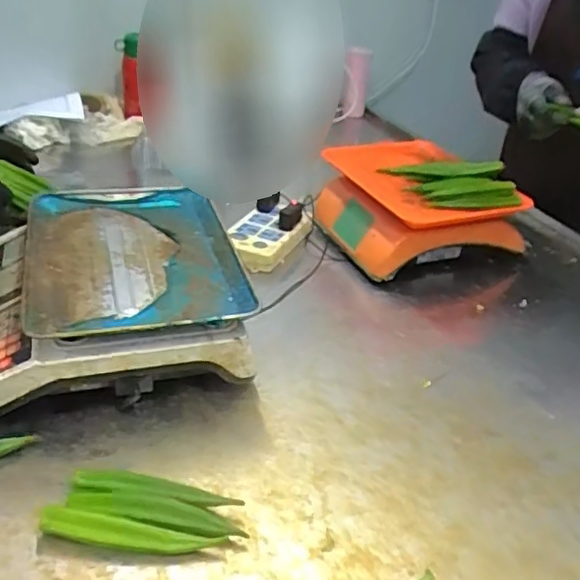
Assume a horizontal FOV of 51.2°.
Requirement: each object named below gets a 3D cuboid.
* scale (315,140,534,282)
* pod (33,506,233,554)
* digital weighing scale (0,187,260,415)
[{"bbox_3d":[0.202,-0.147,1.002,0.251,0.157,0.294,-11,38,-24],"label":"scale"},{"bbox_3d":[-0.134,0.206,0.512,0.148,0.027,0.021,7,34,1],"label":"pod"},{"bbox_3d":[-0.230,-0.008,0.723,0.321,0.100,0.313,-7,36,-19],"label":"digital weighing scale"}]

